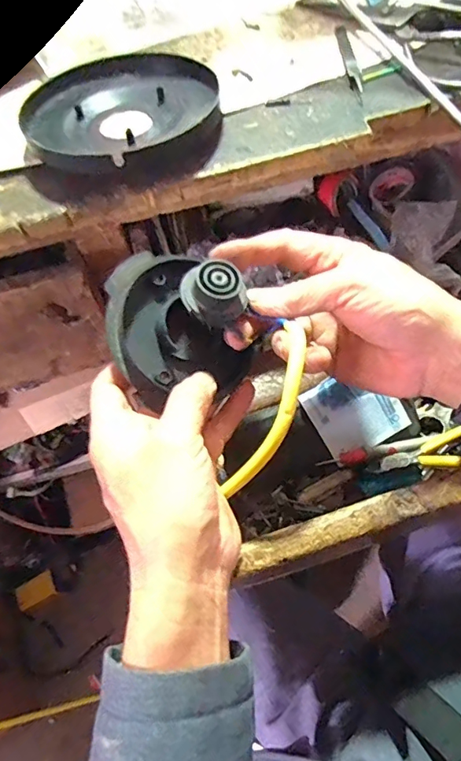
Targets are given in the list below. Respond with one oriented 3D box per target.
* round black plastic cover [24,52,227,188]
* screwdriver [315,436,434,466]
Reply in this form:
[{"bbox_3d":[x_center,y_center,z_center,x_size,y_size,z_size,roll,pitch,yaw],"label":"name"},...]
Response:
[{"bbox_3d":[-0.080,-0.197,0.363,0.135,0.017,0.153,-32,63,-14],"label":"round black plastic cover"},{"bbox_3d":[0.117,0.057,0.396,0.091,0.011,0.013,-12,60,-3],"label":"screwdriver"}]

